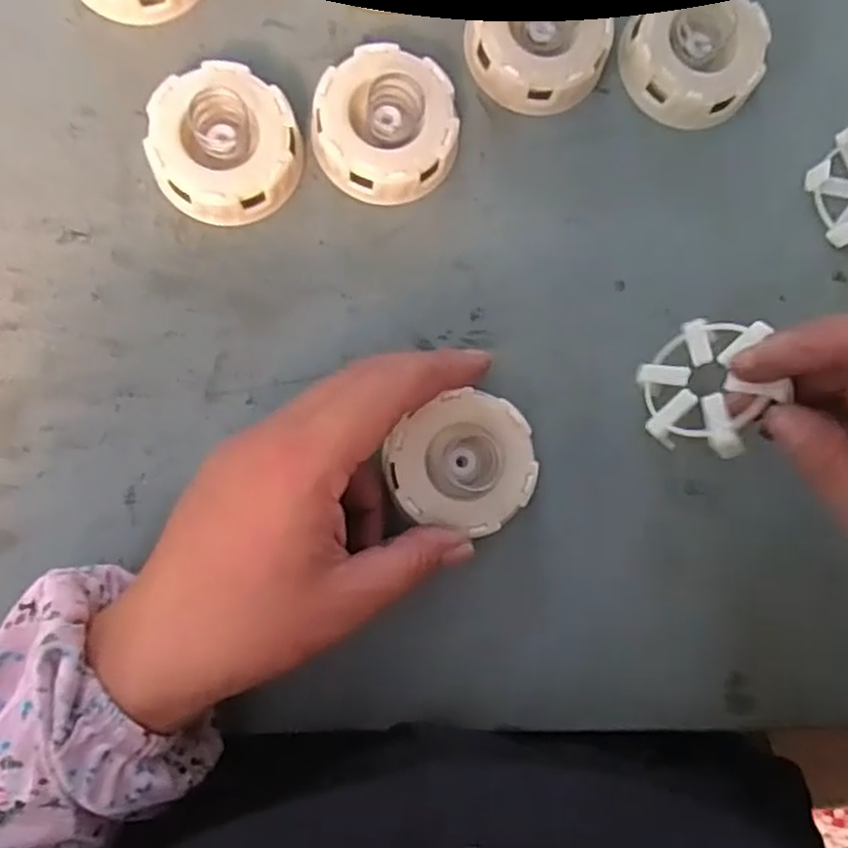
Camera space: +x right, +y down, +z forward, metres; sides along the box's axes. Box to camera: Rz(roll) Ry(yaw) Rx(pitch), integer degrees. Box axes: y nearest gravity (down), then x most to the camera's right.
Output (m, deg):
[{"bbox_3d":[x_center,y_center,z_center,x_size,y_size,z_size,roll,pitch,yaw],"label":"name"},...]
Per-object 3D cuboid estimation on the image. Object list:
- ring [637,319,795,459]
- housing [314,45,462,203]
[{"bbox_3d":[0.116,-0.016,0.302,0.052,0.008,0.061,-18,54,31],"label":"ring"},{"bbox_3d":[-0.016,-0.127,0.320,0.059,0.020,0.060,0,85,-5],"label":"housing"}]

